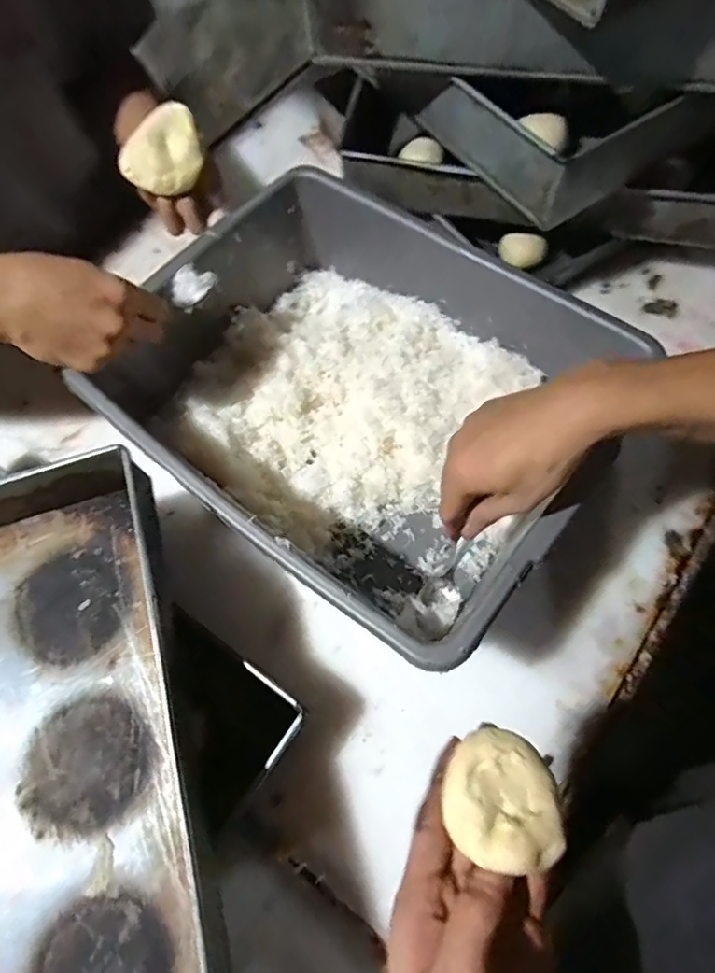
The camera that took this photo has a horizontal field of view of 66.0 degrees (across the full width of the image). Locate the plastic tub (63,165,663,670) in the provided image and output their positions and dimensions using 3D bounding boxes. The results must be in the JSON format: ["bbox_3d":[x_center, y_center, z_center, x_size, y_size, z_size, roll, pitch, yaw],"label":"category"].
[{"bbox_3d":[-0.002,-0.069,0.482,0.375,0.127,0.301,34,71,17],"label":"plastic tub"}]

